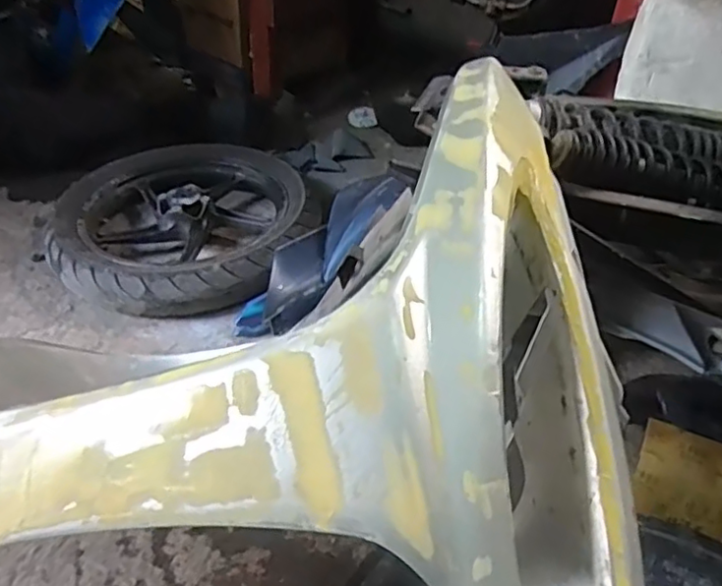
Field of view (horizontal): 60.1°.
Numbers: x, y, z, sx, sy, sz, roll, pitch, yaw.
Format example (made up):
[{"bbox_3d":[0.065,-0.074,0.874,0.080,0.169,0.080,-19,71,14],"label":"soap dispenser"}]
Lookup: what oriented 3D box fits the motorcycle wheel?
[{"bbox_3d":[-0.330,-0.119,1.158,0.428,0.118,0.410,2,41,-2],"label":"motorcycle wheel"}]

